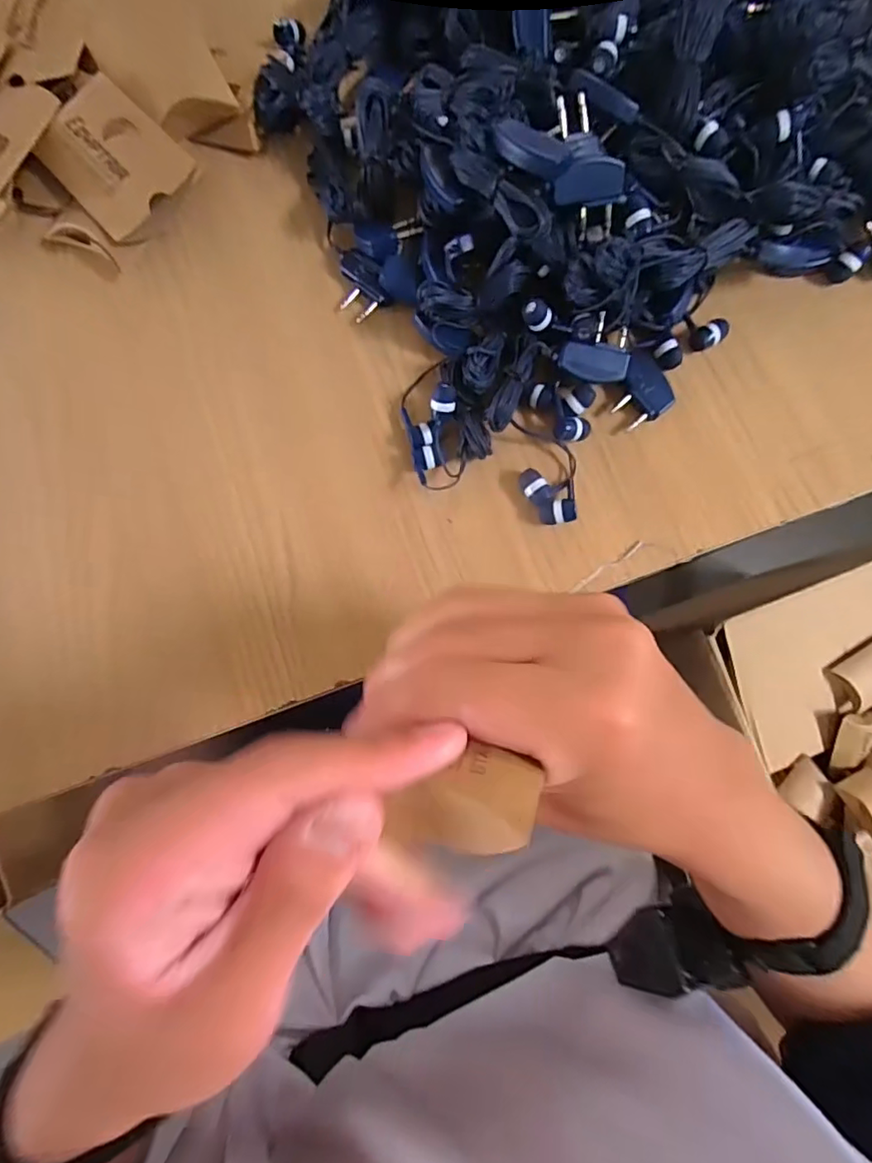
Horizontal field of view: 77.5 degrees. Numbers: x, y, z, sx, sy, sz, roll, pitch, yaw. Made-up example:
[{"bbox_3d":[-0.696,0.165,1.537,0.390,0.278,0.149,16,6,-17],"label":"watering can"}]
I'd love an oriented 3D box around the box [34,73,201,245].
[{"bbox_3d":[-0.172,-0.225,0.296,0.057,0.027,0.085,-42,83,-6],"label":"box"}]

